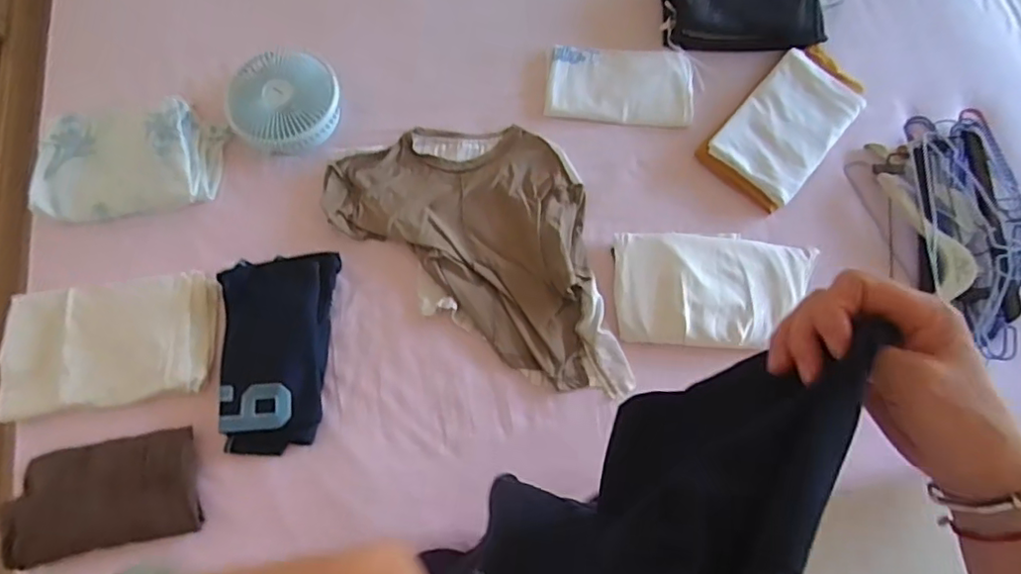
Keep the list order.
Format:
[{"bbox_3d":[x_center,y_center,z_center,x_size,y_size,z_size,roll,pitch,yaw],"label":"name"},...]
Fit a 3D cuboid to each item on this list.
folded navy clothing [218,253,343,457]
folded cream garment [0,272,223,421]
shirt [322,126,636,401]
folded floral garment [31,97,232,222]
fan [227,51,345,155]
[{"bbox_3d":[-0.347,0.093,0.875,0.155,0.047,0.294,0,74,1],"label":"folded navy clothing"},{"bbox_3d":[-0.596,0.084,0.891,0.317,0.034,0.180,-8,74,-2],"label":"folded cream garment"},{"bbox_3d":[-0.005,-0.077,0.931,0.538,0.029,0.319,42,78,12],"label":"shirt"},{"bbox_3d":[-0.626,-0.206,0.965,0.300,0.051,0.186,-7,74,-2],"label":"folded floral garment"},{"bbox_3d":[-0.378,-0.305,0.979,0.191,0.063,0.160,-9,74,-2],"label":"fan"}]

